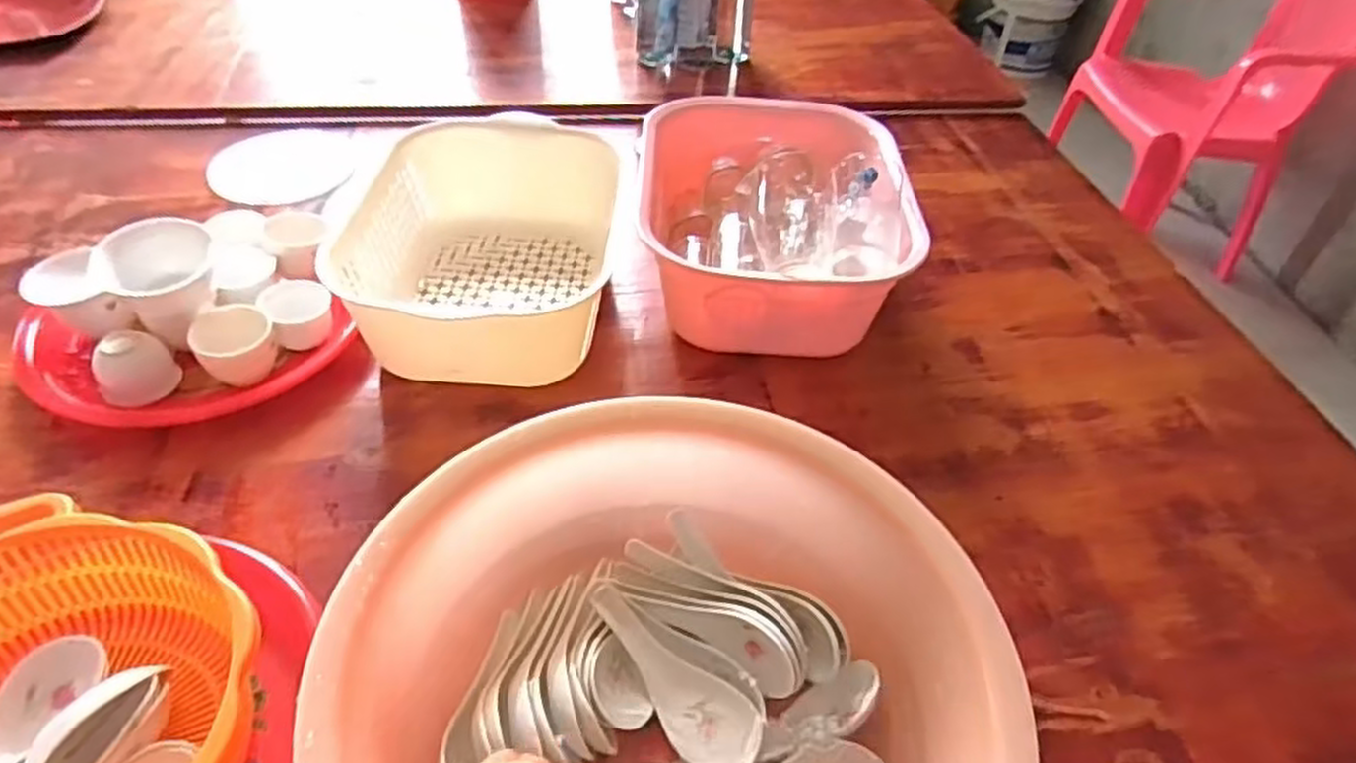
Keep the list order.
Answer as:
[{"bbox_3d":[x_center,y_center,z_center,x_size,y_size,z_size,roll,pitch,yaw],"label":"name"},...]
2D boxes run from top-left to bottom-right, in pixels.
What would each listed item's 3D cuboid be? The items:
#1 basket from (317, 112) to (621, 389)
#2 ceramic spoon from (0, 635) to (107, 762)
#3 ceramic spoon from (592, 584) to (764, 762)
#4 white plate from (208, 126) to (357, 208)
[{"bbox_3d":[-0.157,-0.117,0.686,0.208,0.090,0.260,4,46,0],"label":"basket"},{"bbox_3d":[-0.339,0.181,0.391,0.036,0.027,0.117,8,29,3],"label":"ceramic spoon"},{"bbox_3d":[0.002,0.163,0.446,0.047,0.033,0.118,-23,52,-24],"label":"ceramic spoon"},{"bbox_3d":[-0.414,-0.224,0.833,0.130,0.020,0.141,-5,46,-9],"label":"white plate"}]

